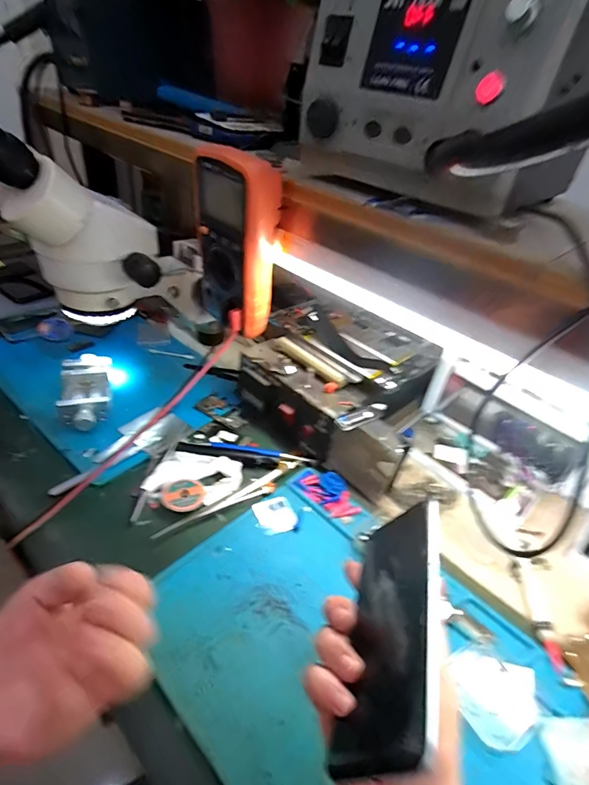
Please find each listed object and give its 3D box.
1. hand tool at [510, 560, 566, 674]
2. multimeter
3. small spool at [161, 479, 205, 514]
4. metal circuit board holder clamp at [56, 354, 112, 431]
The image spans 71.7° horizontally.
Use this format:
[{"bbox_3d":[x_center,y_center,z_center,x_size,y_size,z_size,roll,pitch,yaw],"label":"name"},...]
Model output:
[{"bbox_3d":[0.226,0.205,0.384,0.013,0.014,0.100,6,38,-1],"label":"hand tool"},{"bbox_3d":[-0.062,-0.154,0.429,0.052,0.176,0.079,-20,45,-32],"label":"multimeter"},{"bbox_3d":[-0.119,0.109,0.437,0.043,0.005,0.044,4,39,-3],"label":"small spool"},{"bbox_3d":[-0.274,-0.002,0.536,0.057,0.033,0.134,-7,41,-17],"label":"metal circuit board holder clamp"}]

